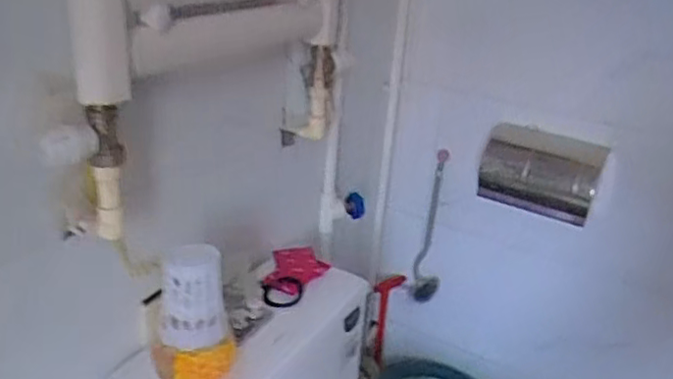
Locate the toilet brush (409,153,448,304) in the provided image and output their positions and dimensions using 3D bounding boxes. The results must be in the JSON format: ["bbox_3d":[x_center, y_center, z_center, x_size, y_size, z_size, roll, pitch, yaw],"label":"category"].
[{"bbox_3d":[0.213,0.086,1.384,0.062,0.354,0.054,9,25,8],"label":"toilet brush"}]

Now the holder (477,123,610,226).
[{"bbox_3d":[0.376,-0.034,1.151,0.214,0.114,0.132,14,26,18],"label":"holder"}]

